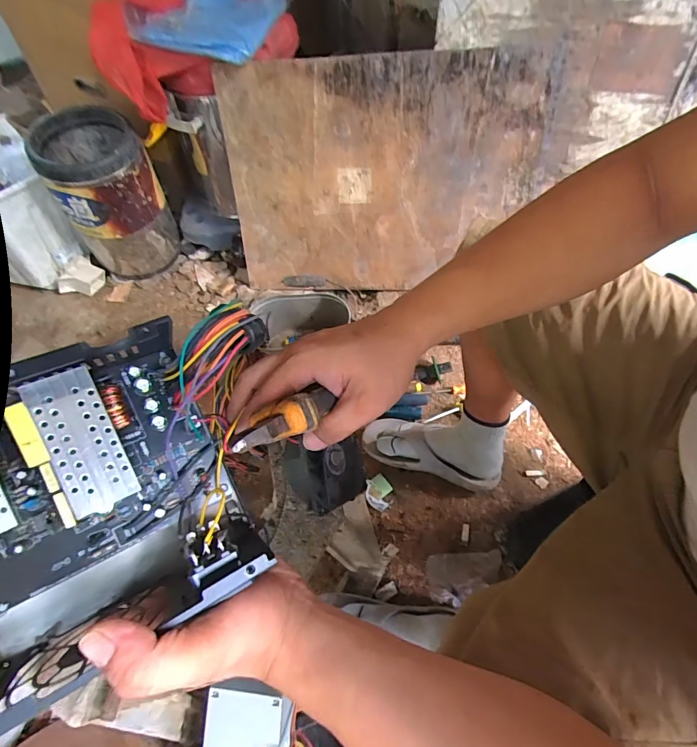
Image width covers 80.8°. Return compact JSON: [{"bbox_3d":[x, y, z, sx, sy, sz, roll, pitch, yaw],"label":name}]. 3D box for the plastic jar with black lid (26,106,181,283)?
[{"bbox_3d":[-0.624,-0.451,1.100,0.240,0.370,0.241,-2,58,3],"label":"plastic jar with black lid"}]

